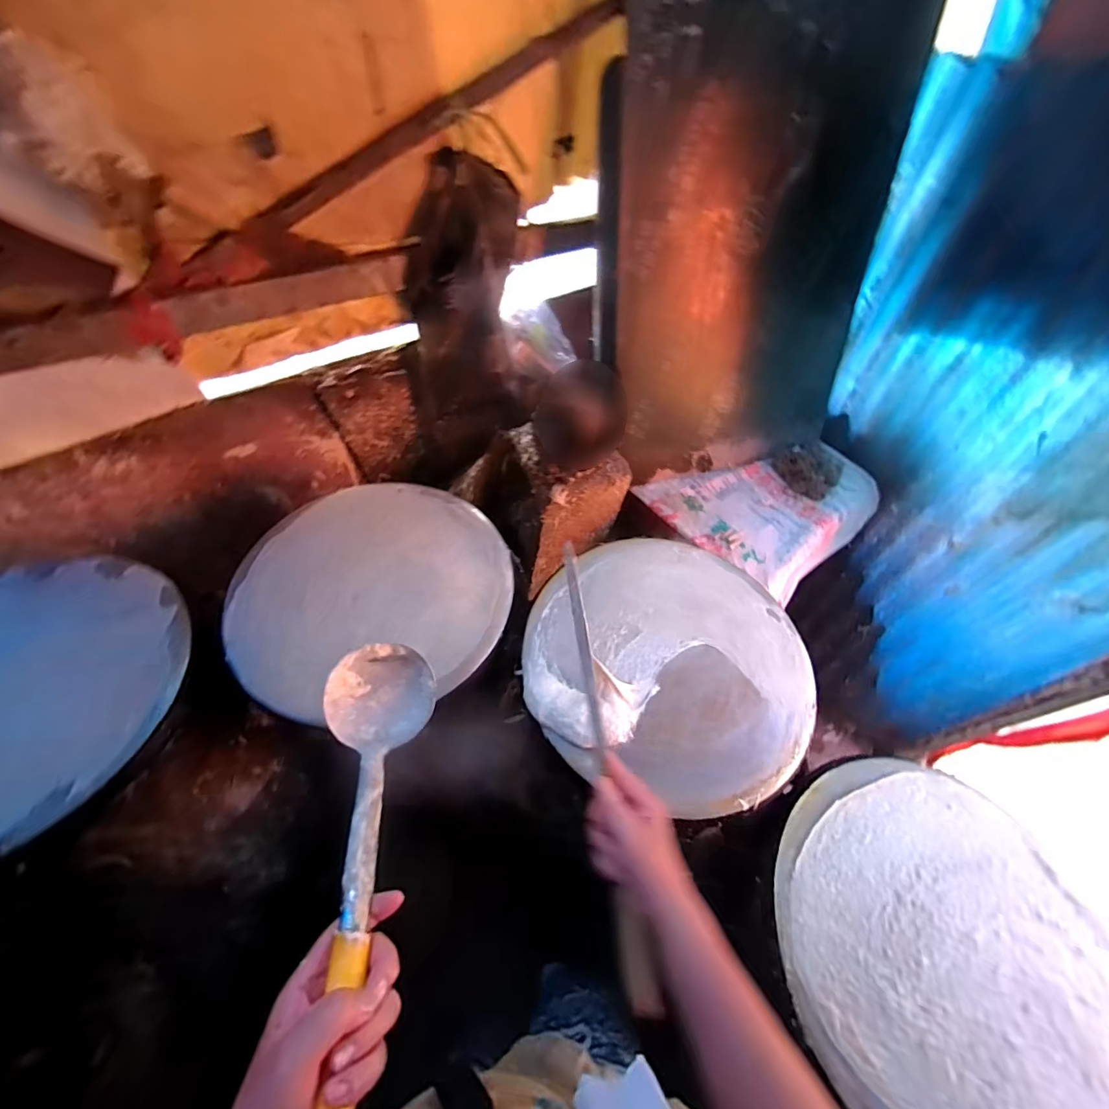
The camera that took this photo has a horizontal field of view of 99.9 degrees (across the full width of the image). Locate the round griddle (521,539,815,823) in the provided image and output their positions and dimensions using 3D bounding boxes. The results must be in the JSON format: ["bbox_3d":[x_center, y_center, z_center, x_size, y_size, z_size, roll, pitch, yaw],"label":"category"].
[{"bbox_3d":[0.153,0.126,0.617,0.360,0.031,0.355,2,55,-3],"label":"round griddle"}]

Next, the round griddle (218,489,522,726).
[{"bbox_3d":[-0.252,0.035,0.654,0.363,0.028,0.348,2,55,-3],"label":"round griddle"}]

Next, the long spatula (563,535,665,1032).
[{"bbox_3d":[0.049,0.197,0.481,0.027,0.032,0.433,-6,71,-8],"label":"long spatula"}]

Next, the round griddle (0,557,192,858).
[{"bbox_3d":[-0.641,0.156,0.547,0.357,0.027,0.349,2,55,-3],"label":"round griddle"}]

